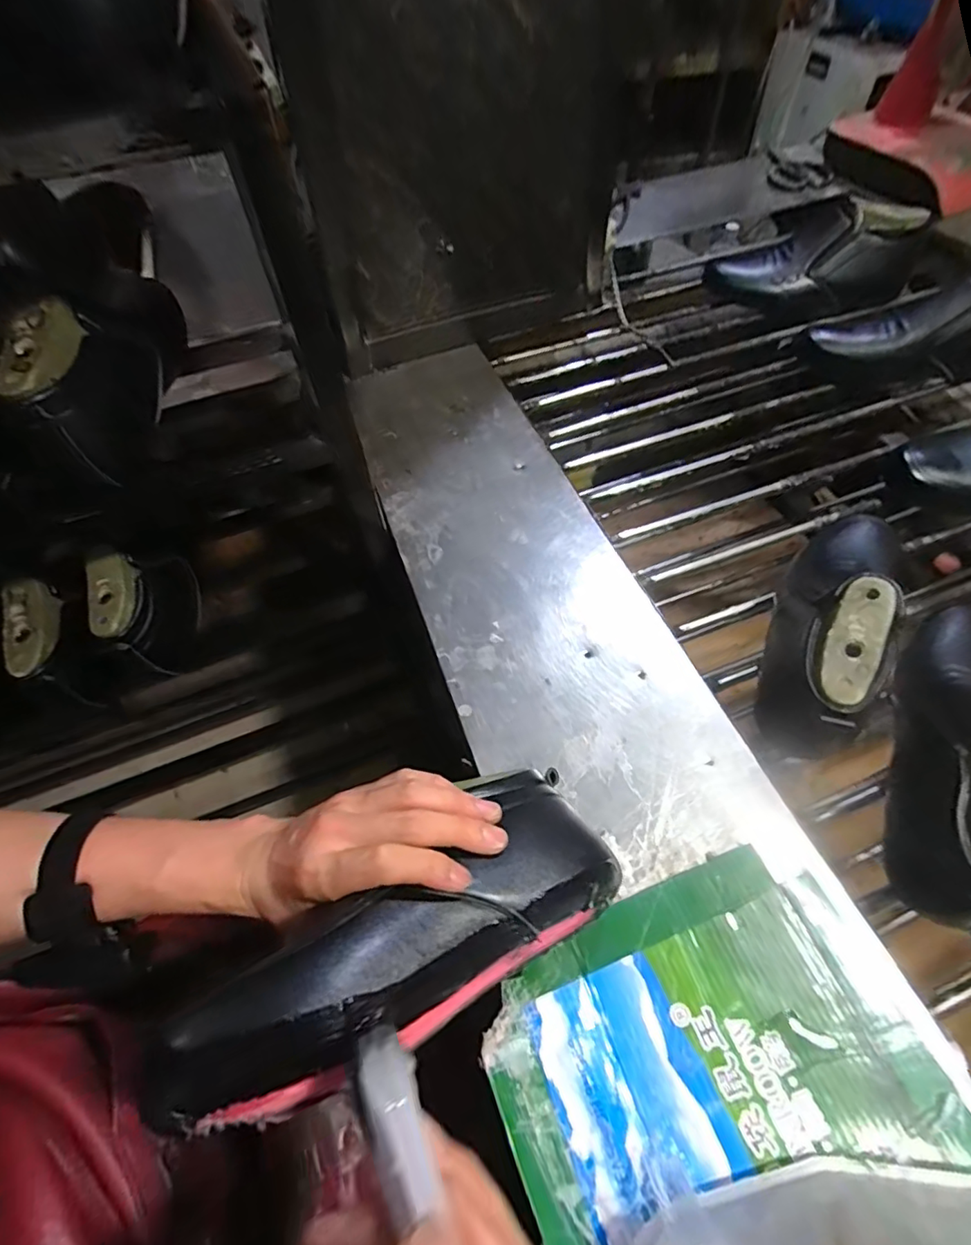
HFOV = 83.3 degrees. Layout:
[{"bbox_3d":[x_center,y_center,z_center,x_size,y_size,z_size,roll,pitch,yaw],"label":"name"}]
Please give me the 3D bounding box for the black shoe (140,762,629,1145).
[{"bbox_3d":[-0.039,0.166,0.303,0.251,0.072,0.098,-15,51,-36],"label":"black shoe"}]

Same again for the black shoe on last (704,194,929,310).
[{"bbox_3d":[0.496,-0.551,0.823,0.278,0.124,0.095,17,57,15],"label":"black shoe on last"}]

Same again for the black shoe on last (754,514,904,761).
[{"bbox_3d":[0.317,-0.017,0.489,0.086,0.122,0.281,26,60,20],"label":"black shoe on last"}]

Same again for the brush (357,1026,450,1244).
[{"bbox_3d":[-0.020,0.195,0.177,0.020,0.008,0.120,-26,32,-15],"label":"brush"}]

